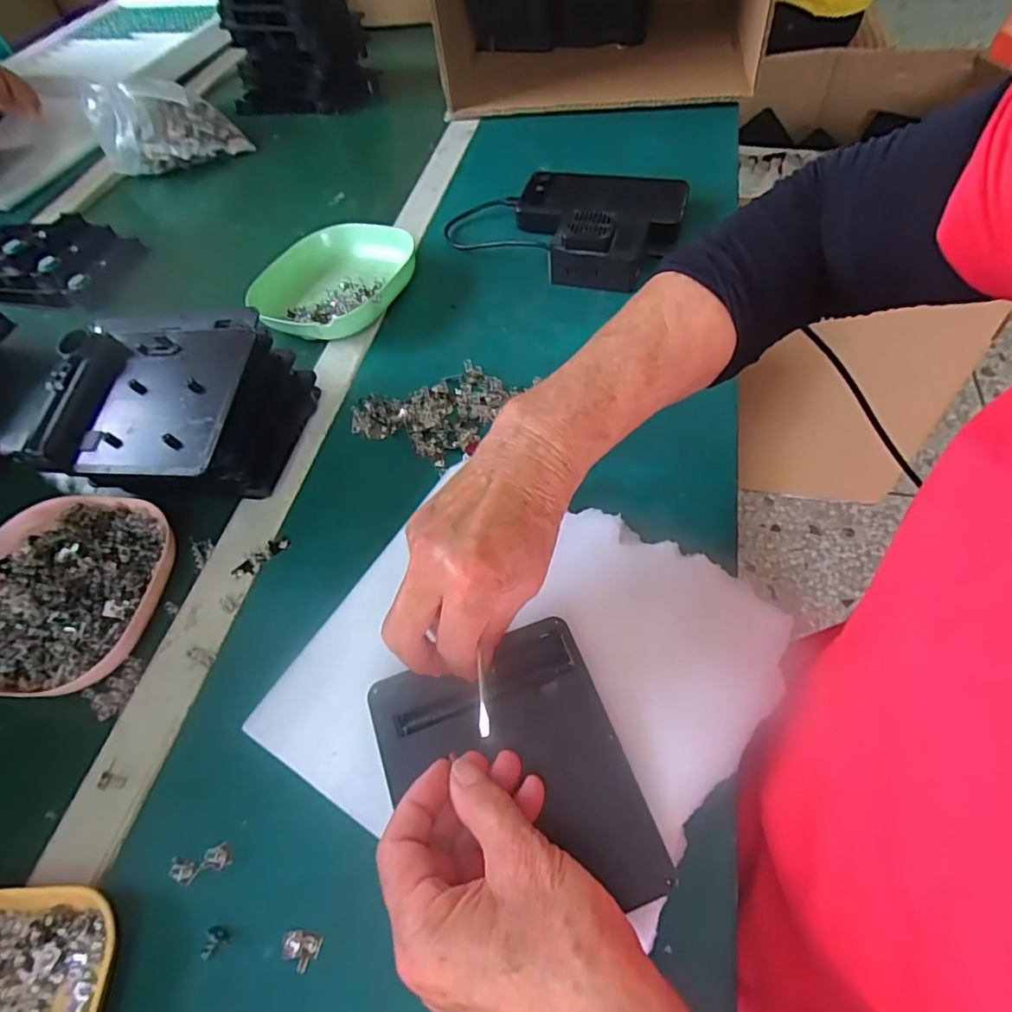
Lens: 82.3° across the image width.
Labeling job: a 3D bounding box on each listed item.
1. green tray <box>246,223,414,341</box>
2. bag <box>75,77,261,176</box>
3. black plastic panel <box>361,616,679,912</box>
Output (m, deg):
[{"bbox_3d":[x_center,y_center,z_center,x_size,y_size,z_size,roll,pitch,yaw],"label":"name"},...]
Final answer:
[{"bbox_3d":[-0.155,-0.205,0.526,0.138,0.035,0.141,20,60,19],"label":"green tray"},{"bbox_3d":[-0.411,-0.463,0.698,0.156,0.080,0.083,-31,58,-14],"label":"bag"},{"bbox_3d":[0.003,0.132,0.284,0.111,0.012,0.131,-19,58,-10],"label":"black plastic panel"}]

